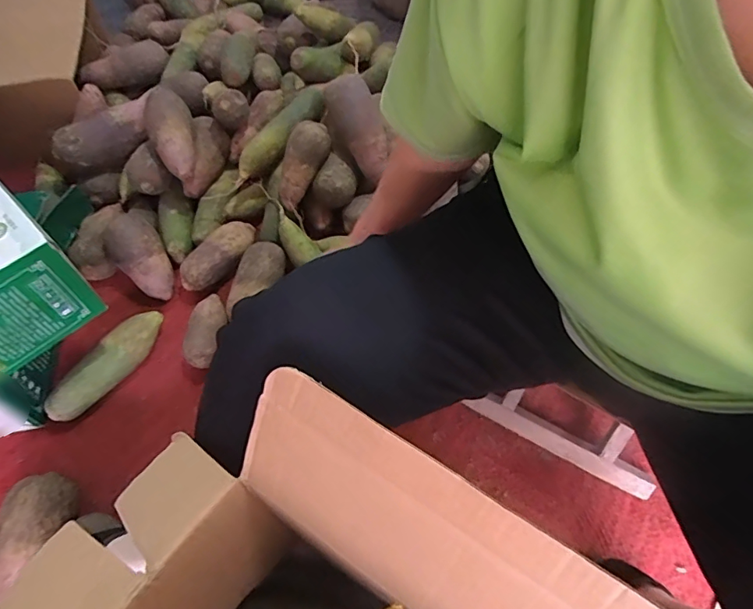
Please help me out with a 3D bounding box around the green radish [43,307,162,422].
[{"bbox_3d":[-0.393,0.077,0.682,0.051,0.047,0.191,32,63,18],"label":"green radish"}]

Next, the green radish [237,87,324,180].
[{"bbox_3d":[-0.163,-0.291,0.802,0.060,0.051,0.192,39,86,21],"label":"green radish"}]

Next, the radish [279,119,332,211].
[{"bbox_3d":[-0.126,-0.231,0.781,0.063,0.051,0.147,24,96,14],"label":"radish"}]

